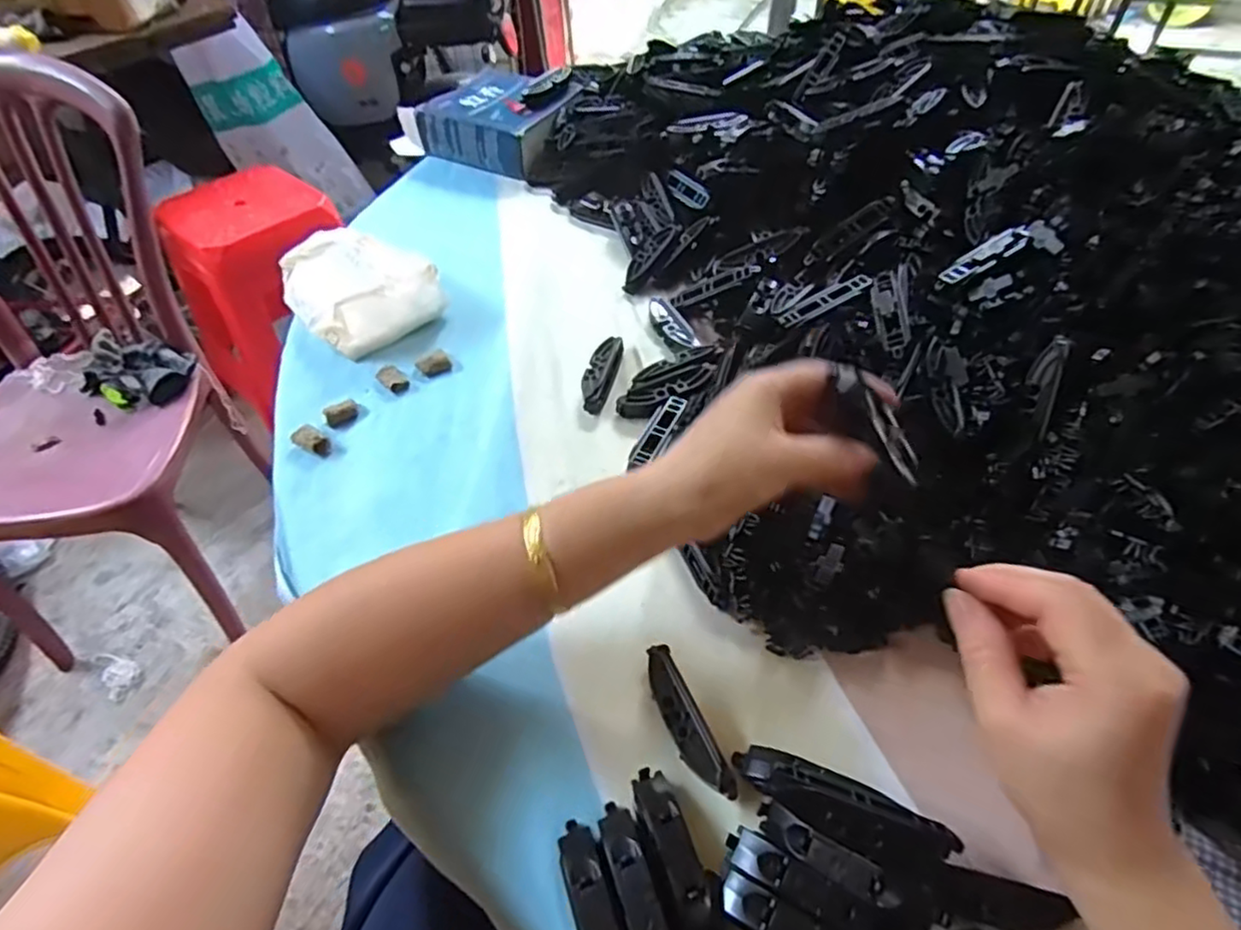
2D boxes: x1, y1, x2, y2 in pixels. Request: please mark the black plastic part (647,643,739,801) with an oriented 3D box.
[{"bbox_3d":[0.032,0.128,0.340,0.019,0.010,0.080,-19,52,-14],"label":"black plastic part"}]

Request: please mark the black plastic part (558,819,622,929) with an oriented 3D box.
[{"bbox_3d":[-0.010,0.193,0.286,0.017,0.017,0.079,-16,52,-12],"label":"black plastic part"}]

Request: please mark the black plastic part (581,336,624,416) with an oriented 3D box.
[{"bbox_3d":[-0.014,-0.070,0.512,0.020,0.016,0.075,10,51,10],"label":"black plastic part"}]

